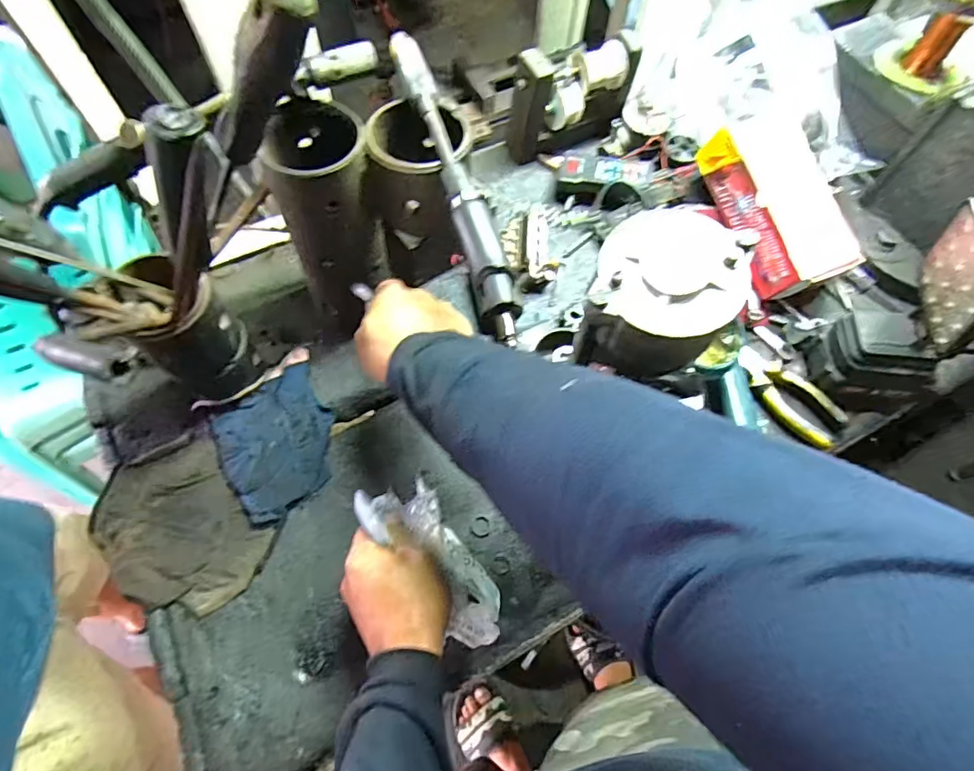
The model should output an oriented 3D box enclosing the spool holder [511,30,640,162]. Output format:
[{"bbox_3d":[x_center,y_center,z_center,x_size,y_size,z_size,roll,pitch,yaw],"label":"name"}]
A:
[{"bbox_3d":[0.114,-0.374,0.680,0.166,0.127,0.055,-16,66,-10],"label":"spool holder"}]

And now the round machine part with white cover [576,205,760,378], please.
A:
[{"bbox_3d":[0.099,-0.052,0.297,0.075,0.050,0.088,36,68,14],"label":"round machine part with white cover"}]

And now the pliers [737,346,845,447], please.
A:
[{"bbox_3d":[0.336,0.009,0.587,0.056,0.024,0.134,-33,70,-17],"label":"pliers"}]

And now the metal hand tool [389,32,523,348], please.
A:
[{"bbox_3d":[-0.025,-0.163,0.404,0.032,0.032,0.291,-14,66,-9],"label":"metal hand tool"}]

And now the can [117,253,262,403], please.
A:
[{"bbox_3d":[-0.266,-0.031,0.490,0.068,0.170,0.064,1,65,-2],"label":"can"}]

